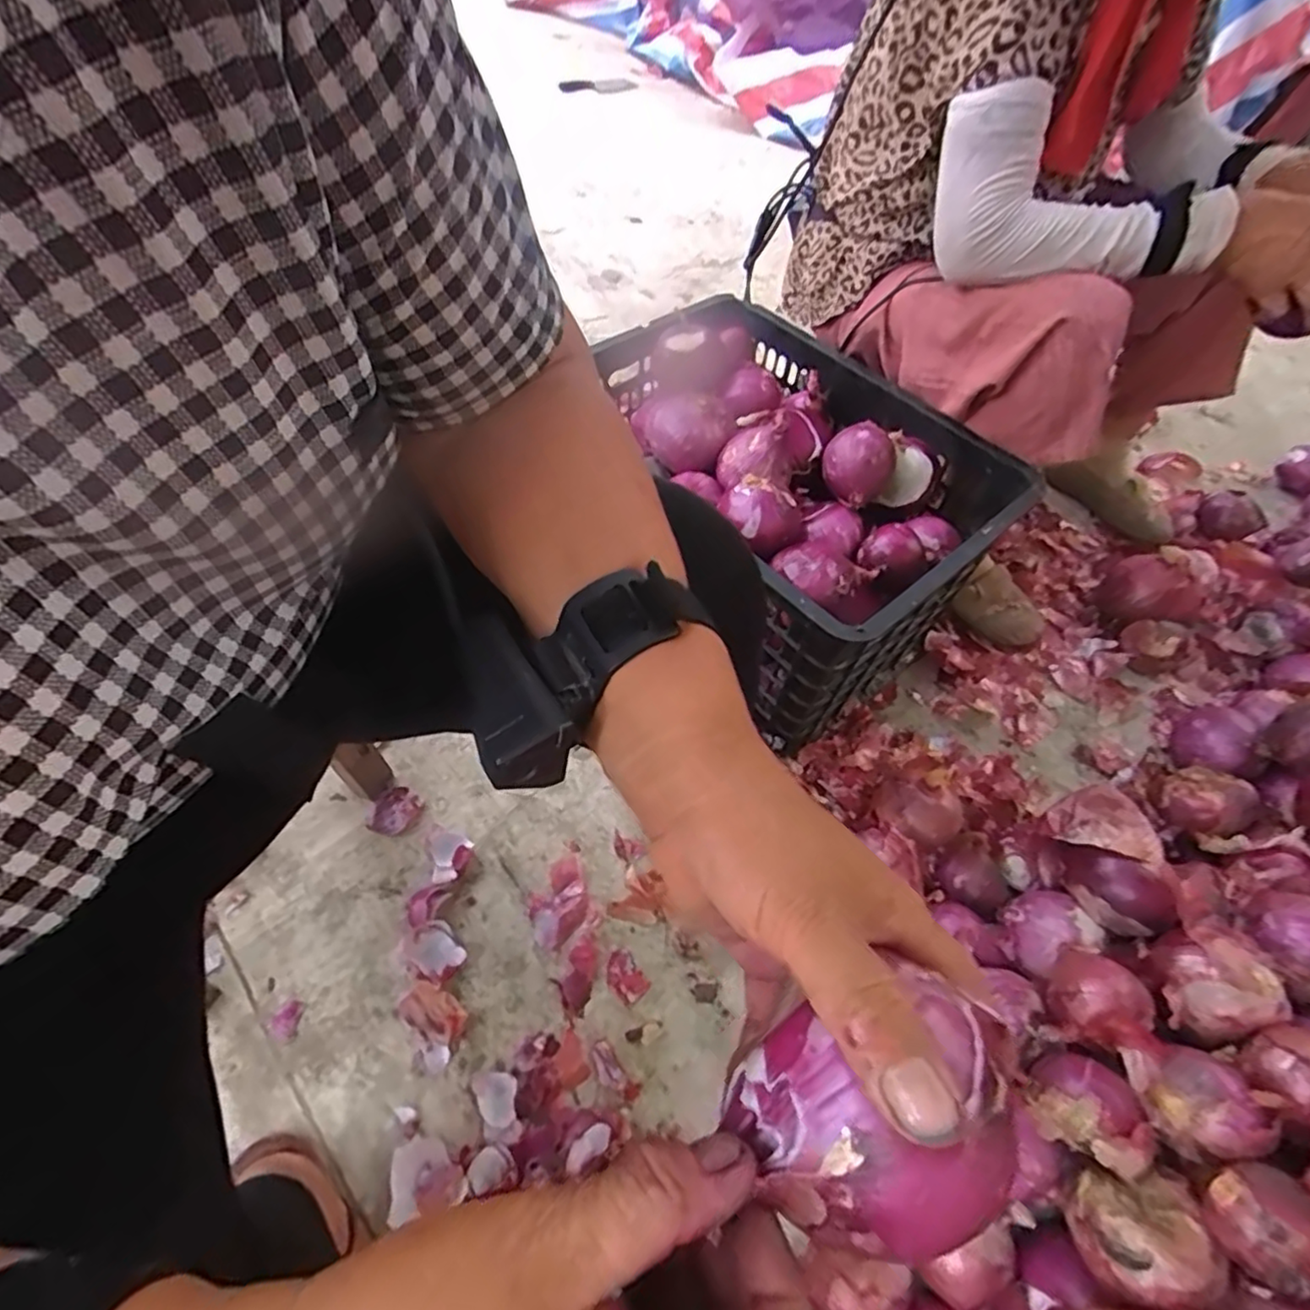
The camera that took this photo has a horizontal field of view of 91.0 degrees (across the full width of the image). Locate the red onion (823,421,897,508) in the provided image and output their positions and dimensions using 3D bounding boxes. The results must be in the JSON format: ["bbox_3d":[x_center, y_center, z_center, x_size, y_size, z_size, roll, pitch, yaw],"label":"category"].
[{"bbox_3d":[0.219,-0.207,0.694,0.074,0.061,0.066,22,52,12],"label":"red onion"}]

